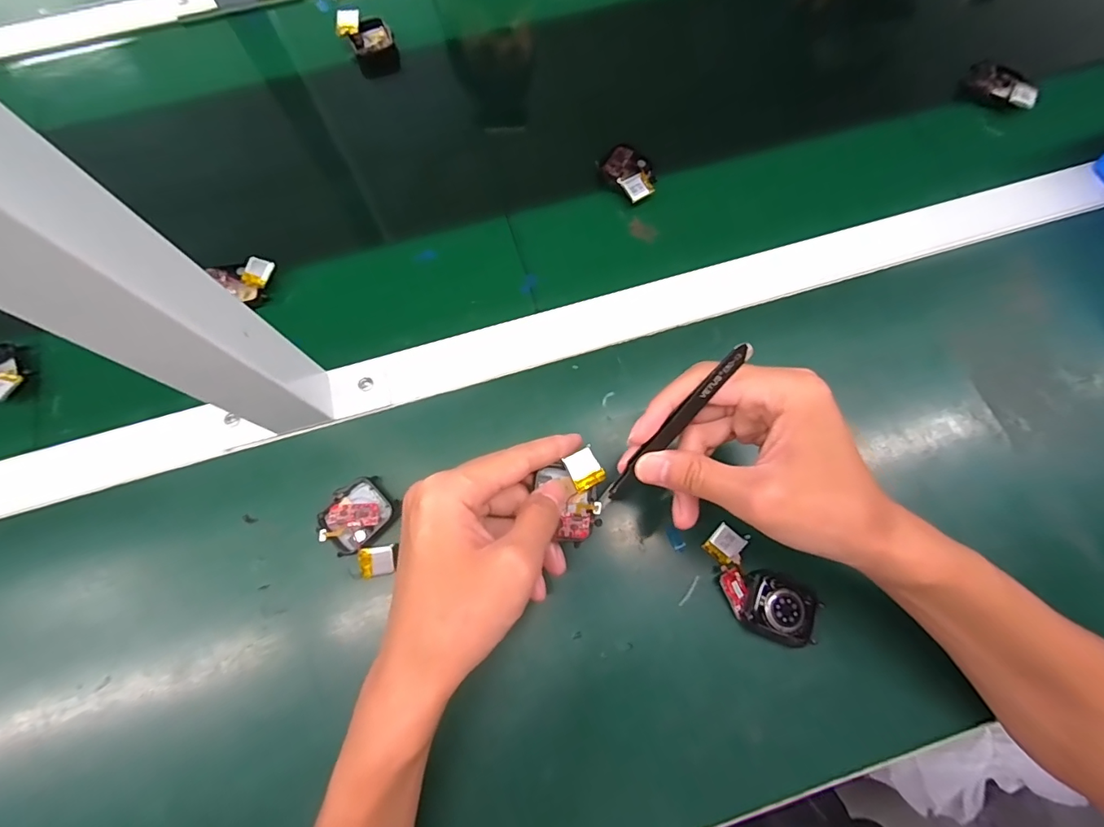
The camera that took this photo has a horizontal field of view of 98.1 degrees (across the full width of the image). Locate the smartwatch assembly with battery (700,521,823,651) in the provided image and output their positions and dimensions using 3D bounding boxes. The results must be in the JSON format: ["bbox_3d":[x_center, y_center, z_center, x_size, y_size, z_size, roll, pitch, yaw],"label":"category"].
[{"bbox_3d":[0.130,0.111,0.302,0.081,0.013,0.042,40,79,13],"label":"smartwatch assembly with battery"}]

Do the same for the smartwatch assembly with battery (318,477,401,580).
[{"bbox_3d":[-0.121,0.074,0.309,0.045,0.012,0.061,-32,74,-7],"label":"smartwatch assembly with battery"}]

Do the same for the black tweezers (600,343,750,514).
[{"bbox_3d":[0.061,0.009,0.250,0.008,0.006,0.112,44,111,13],"label":"black tweezers"}]

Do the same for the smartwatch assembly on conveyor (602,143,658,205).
[{"bbox_3d":[0.065,-0.197,0.398,0.036,0.016,0.052,-39,75,-9],"label":"smartwatch assembly on conveyor"}]

